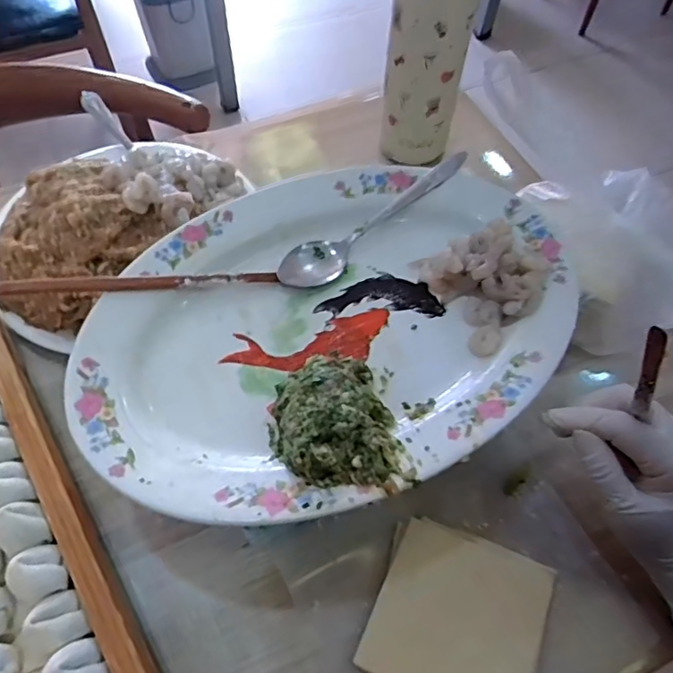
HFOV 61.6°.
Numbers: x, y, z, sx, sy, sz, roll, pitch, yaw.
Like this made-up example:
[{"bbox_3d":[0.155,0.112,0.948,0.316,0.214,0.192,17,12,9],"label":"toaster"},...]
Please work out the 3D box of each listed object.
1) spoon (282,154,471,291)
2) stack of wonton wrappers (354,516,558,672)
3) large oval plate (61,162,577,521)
[{"bbox_3d":[0.028,-0.092,0.431,0.175,0.030,0.039,-38,67,-22],"label":"spoon"},{"bbox_3d":[0.080,0.183,0.362,0.106,0.021,0.108,19,60,10],"label":"stack of wonton wrappers"},{"bbox_3d":[-0.001,-0.012,0.384,0.330,0.036,0.238,-29,63,-18],"label":"large oval plate"}]

